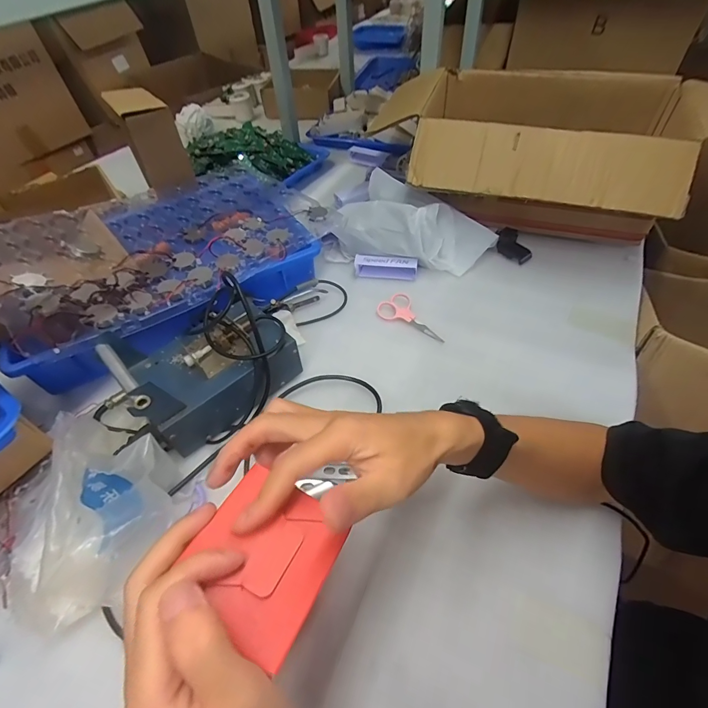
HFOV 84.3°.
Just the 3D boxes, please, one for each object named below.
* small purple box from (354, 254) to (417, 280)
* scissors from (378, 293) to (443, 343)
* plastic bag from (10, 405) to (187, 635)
[{"bbox_3d":[0.052,-0.140,0.636,0.098,0.027,0.030,5,51,8],"label":"small purple box"},{"bbox_3d":[0.092,-0.057,0.574,0.109,0.012,0.059,31,59,26],"label":"scissors"},{"bbox_3d":[-0.256,0.151,0.371,0.162,0.084,0.169,19,54,18],"label":"plastic bag"}]

